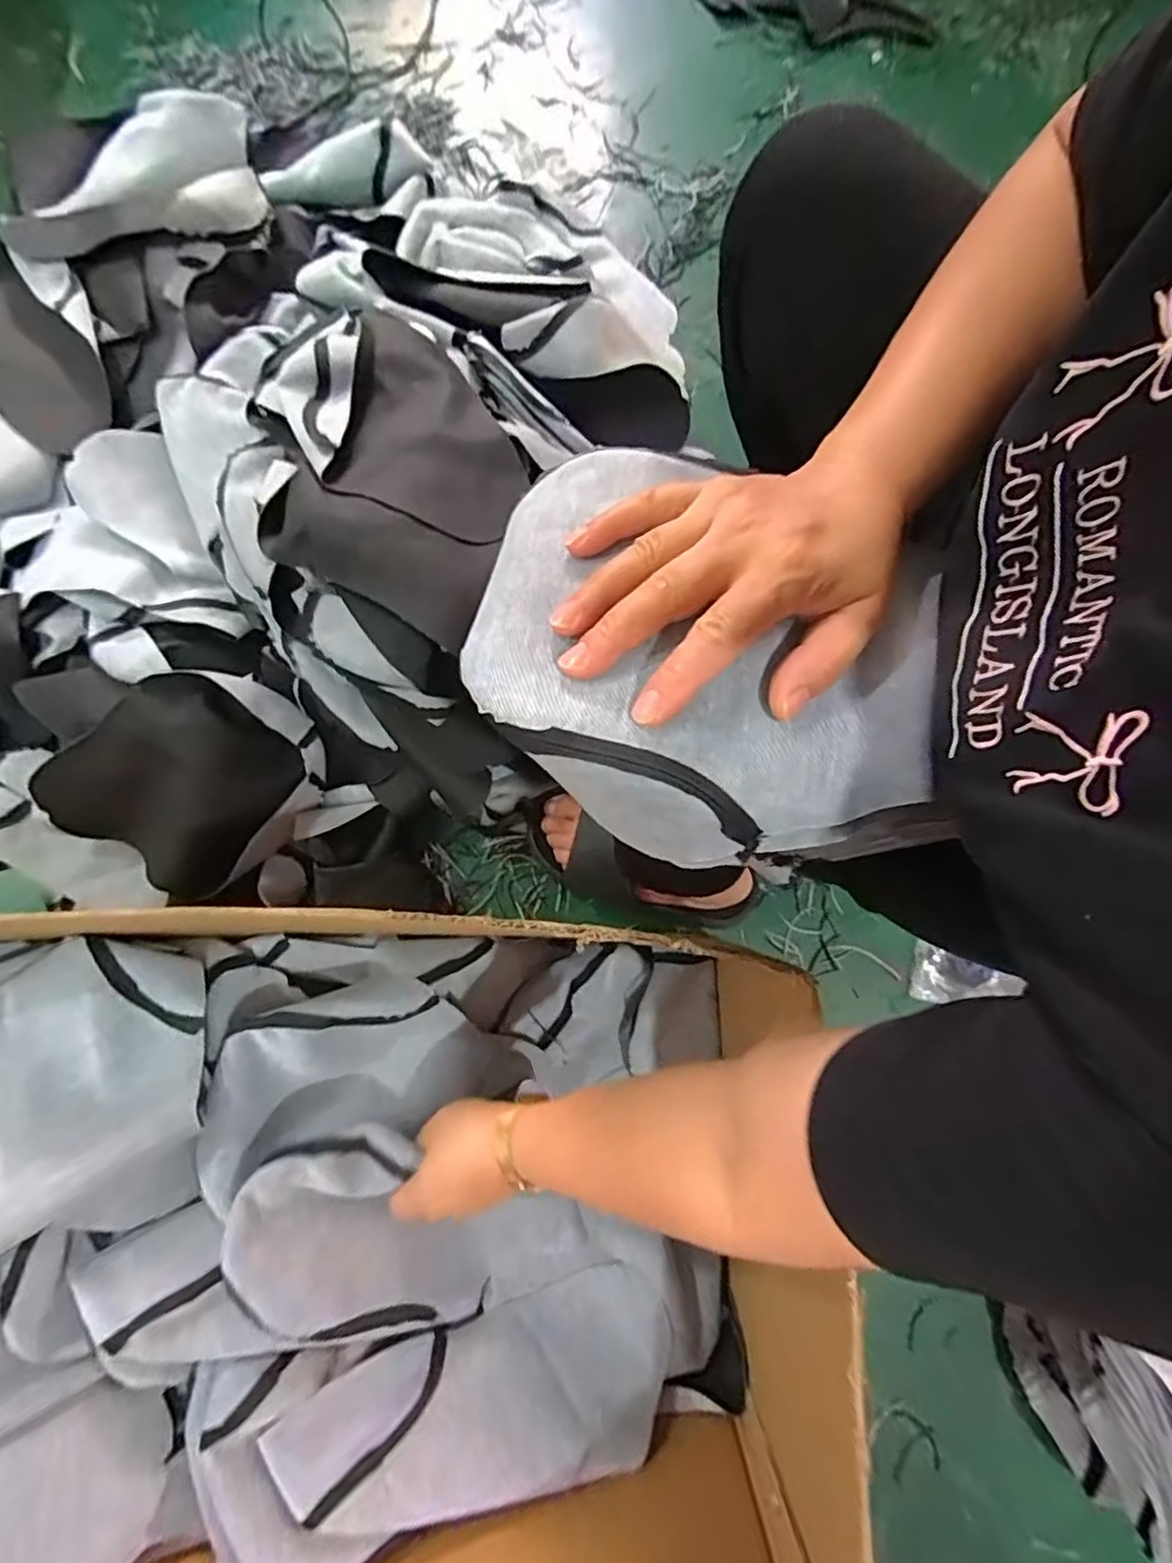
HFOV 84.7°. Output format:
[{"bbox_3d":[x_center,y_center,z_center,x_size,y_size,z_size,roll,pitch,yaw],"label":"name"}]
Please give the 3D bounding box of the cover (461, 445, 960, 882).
[{"bbox_3d":[0.057,-0.063,0.287,0.210,0.035,0.194,5,79,1],"label":"cover"}]

